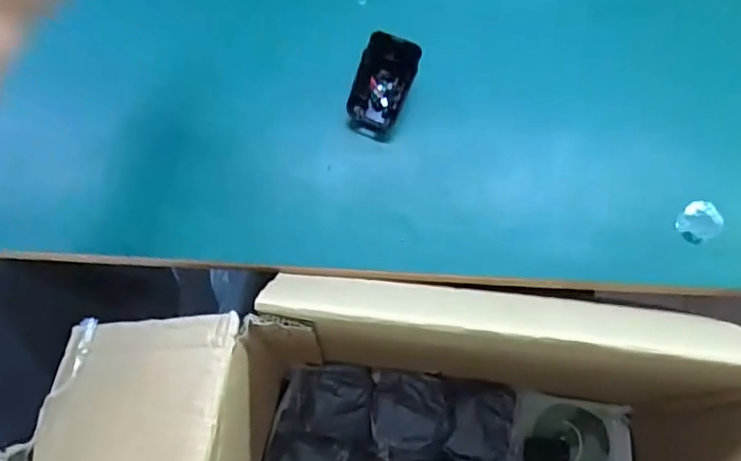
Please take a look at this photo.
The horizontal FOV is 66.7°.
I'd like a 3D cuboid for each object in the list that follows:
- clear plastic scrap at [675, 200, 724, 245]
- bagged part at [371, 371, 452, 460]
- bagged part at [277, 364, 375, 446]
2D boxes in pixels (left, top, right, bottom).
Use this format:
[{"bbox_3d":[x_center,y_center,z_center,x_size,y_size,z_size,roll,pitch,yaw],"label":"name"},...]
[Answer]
[{"bbox_3d":[0.259,-0.007,0.444,0.035,0.010,0.031,-35,74,-14],"label":"clear plastic scrap"},{"bbox_3d":[0.038,0.167,0.524,0.070,0.026,0.070,2,84,-6],"label":"bagged part"},{"bbox_3d":[-0.036,0.156,0.514,0.084,0.027,0.063,10,69,1],"label":"bagged part"}]

